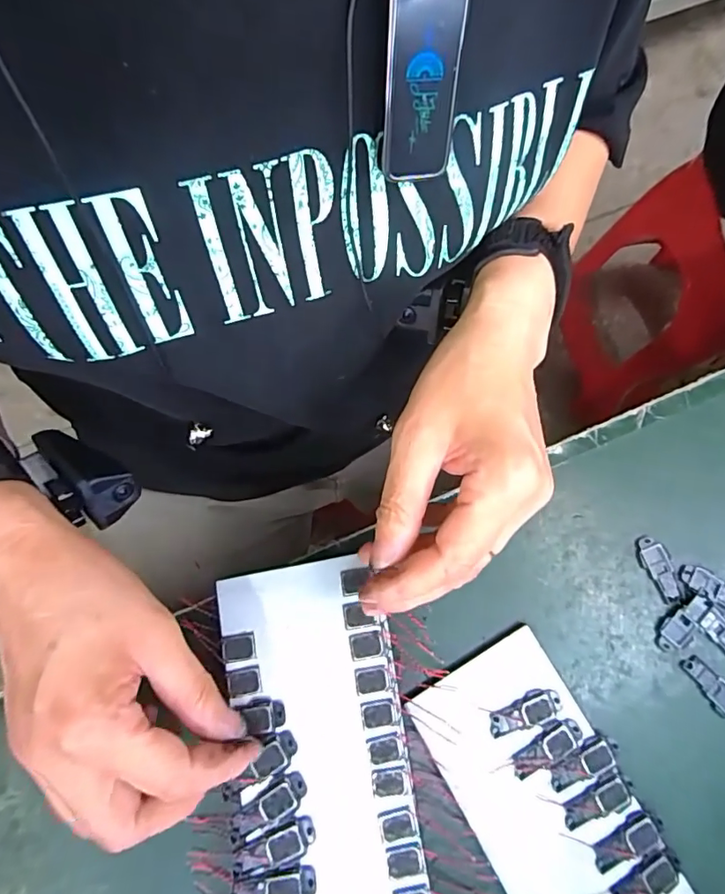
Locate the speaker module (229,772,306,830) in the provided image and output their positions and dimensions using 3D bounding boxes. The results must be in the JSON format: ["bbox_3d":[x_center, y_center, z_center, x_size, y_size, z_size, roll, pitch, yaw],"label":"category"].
[{"bbox_3d":[-0.044,0.170,0.245,0.037,0.004,0.014,-30,75,-10],"label":"speaker module"}]

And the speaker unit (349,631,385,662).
[{"bbox_3d":[0.002,0.102,0.264,0.017,0.004,0.013,-9,73,-4],"label":"speaker unit"}]

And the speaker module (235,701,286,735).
[{"bbox_3d":[-0.049,0.132,0.254,0.021,0.006,0.014,-10,73,-5],"label":"speaker module"}]

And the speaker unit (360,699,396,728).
[{"bbox_3d":[0.008,0.132,0.256,0.016,0.004,0.012,-8,73,-4],"label":"speaker unit"}]

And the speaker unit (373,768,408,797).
[{"bbox_3d":[0.013,0.162,0.249,0.017,0.004,0.011,-3,72,-2],"label":"speaker unit"}]

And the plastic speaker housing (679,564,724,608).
[{"bbox_3d":[0.202,0.081,0.298,0.041,0.004,0.014,30,74,8],"label":"plastic speaker housing"}]

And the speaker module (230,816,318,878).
[{"bbox_3d":[-0.042,0.186,0.240,0.039,0.004,0.015,-13,73,-6],"label":"speaker module"}]

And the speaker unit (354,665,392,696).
[{"bbox_3d":[0.005,0.117,0.261,0.018,0.004,0.013,-8,73,-4],"label":"speaker unit"}]

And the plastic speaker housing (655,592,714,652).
[{"bbox_3d":[0.181,0.099,0.292,0.038,0.004,0.017,-43,78,-13],"label":"plastic speaker housing"}]

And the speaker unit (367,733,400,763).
[{"bbox_3d":[0.010,0.147,0.253,0.016,0.004,0.011,-12,68,1],"label":"speaker unit"}]

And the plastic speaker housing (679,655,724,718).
[{"bbox_3d":[0.194,0.133,0.285,0.016,0.004,0.040,-39,77,-12],"label":"plastic speaker housing"}]

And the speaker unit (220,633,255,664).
[{"bbox_3d":[-0.063,0.102,0.262,0.017,0.004,0.013,-9,73,-4],"label":"speaker unit"}]

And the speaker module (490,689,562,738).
[{"bbox_3d":[0.086,0.140,0.273,0.040,0.004,0.015,-15,73,-6],"label":"speaker module"}]

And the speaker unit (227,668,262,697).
[{"bbox_3d":[-0.059,0.117,0.257,0.017,0.004,0.011,-9,73,-4],"label":"speaker unit"}]

